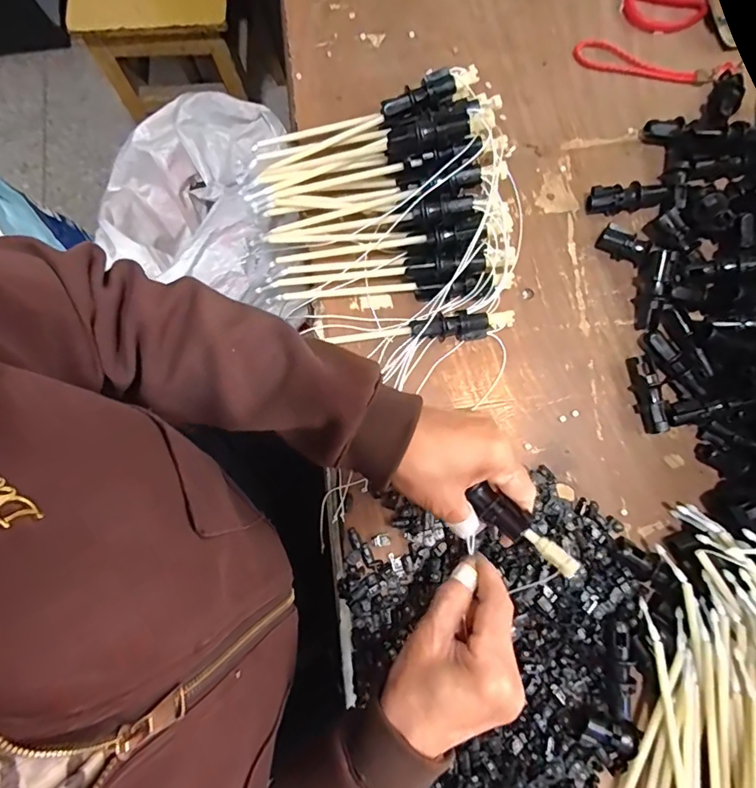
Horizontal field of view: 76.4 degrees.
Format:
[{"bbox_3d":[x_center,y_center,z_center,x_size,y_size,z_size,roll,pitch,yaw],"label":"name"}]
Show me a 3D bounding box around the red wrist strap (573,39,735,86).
[{"bbox_3d":[0.264,-0.318,0.463,0.146,0.005,0.034,13,80,3],"label":"red wrist strap"}]

